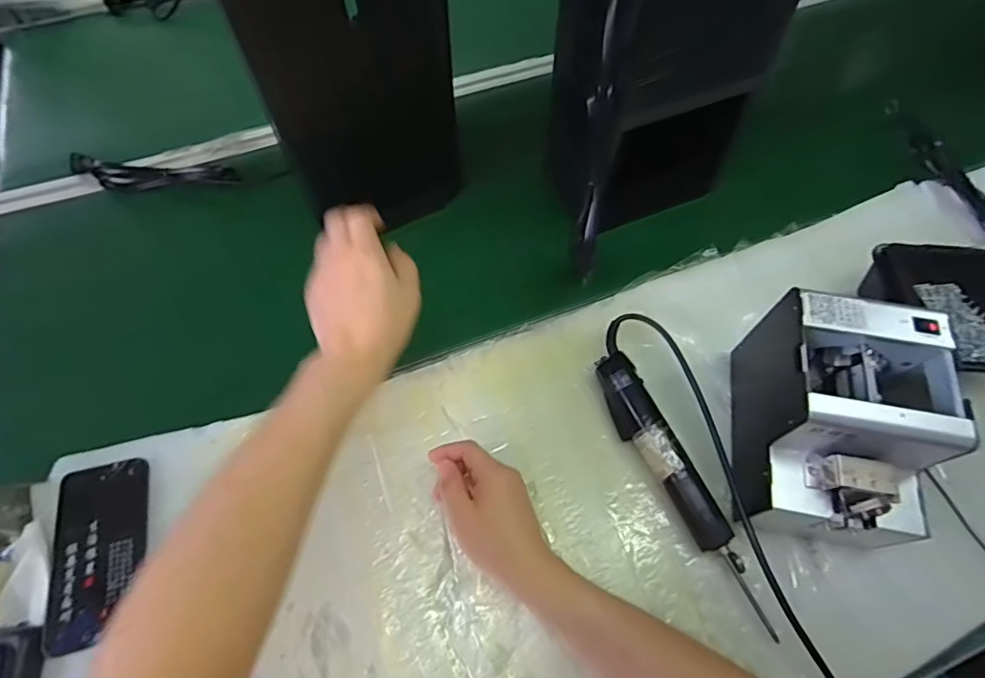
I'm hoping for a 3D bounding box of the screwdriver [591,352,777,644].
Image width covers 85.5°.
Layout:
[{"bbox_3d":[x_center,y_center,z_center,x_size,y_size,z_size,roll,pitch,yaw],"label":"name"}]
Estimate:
[{"bbox_3d":[0.172,0.130,0.500,0.036,0.038,0.267,-22,64,-11],"label":"screwdriver"}]

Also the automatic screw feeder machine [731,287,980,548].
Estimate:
[{"bbox_3d":[0.300,0.073,0.467,0.131,0.140,0.172,12,62,6],"label":"automatic screw feeder machine"}]

